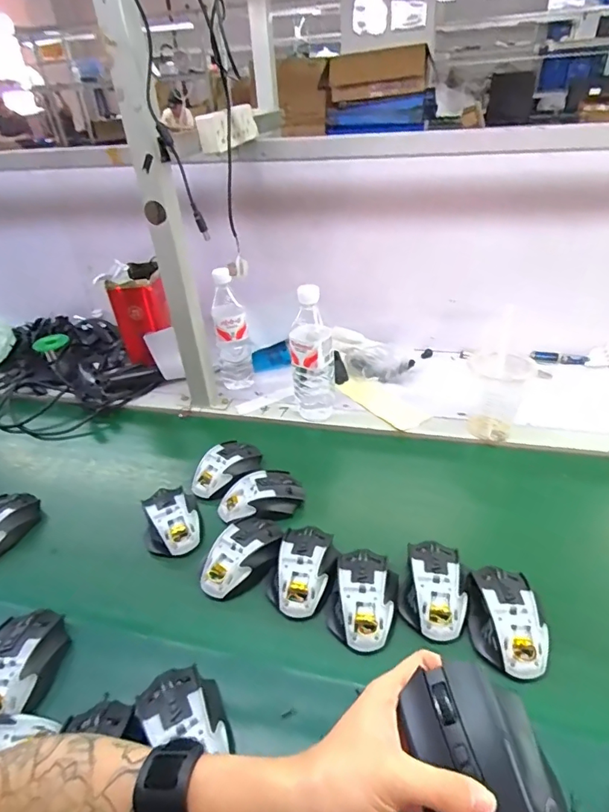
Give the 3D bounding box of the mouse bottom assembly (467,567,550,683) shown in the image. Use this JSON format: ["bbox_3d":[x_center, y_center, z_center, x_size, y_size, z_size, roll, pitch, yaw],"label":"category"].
[{"bbox_3d":[0.208,0.217,0.487,0.065,0.032,0.108,1,35,3],"label":"mouse bottom assembly"}]

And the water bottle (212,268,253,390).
[{"bbox_3d":[-0.135,-0.137,0.869,0.064,0.225,0.054,-10,36,-13],"label":"water bottle"}]

